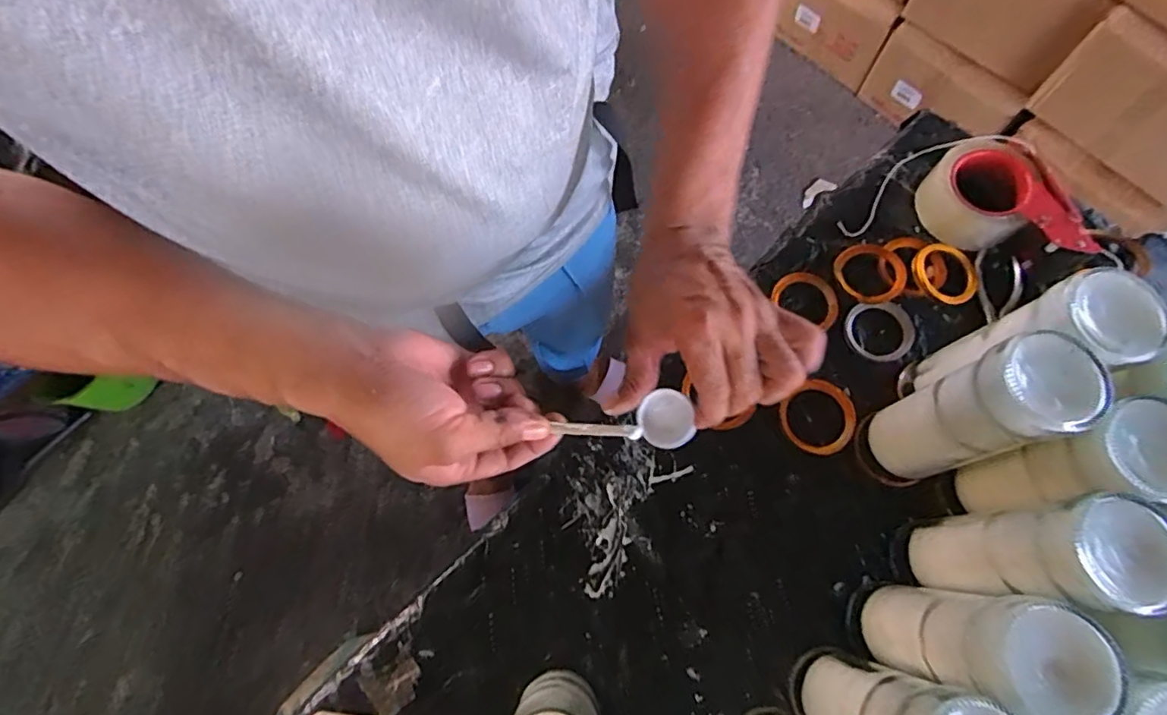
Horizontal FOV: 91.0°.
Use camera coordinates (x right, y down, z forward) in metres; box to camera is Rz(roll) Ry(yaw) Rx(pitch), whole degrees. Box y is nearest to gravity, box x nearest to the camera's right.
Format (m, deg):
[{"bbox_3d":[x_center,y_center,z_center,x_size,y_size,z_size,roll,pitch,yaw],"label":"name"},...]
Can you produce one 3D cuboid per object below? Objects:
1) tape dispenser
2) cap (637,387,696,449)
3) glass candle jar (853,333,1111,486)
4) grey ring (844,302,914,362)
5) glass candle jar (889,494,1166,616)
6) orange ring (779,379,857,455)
[{"bbox_3d":[0.448,-0.165,0.612,0.159,0.055,0.103,26,73,10],"label":"tape dispenser"},{"bbox_3d":[0.057,0.041,0.398,0.035,0.016,0.041,-11,99,19],"label":"cap"},{"bbox_3d":[0.300,0.049,0.456,0.072,0.206,0.069,0,70,1],"label":"glass candle jar"},{"bbox_3d":[0.306,-0.026,0.591,0.067,0.011,0.060,-7,70,-1],"label":"grey ring"},{"bbox_3d":[0.317,0.146,0.427,0.078,0.192,0.069,3,71,2],"label":"glass candle jar"},{"bbox_3d":[0.232,0.061,0.560,0.072,0.011,0.066,0,70,1],"label":"orange ring"}]

